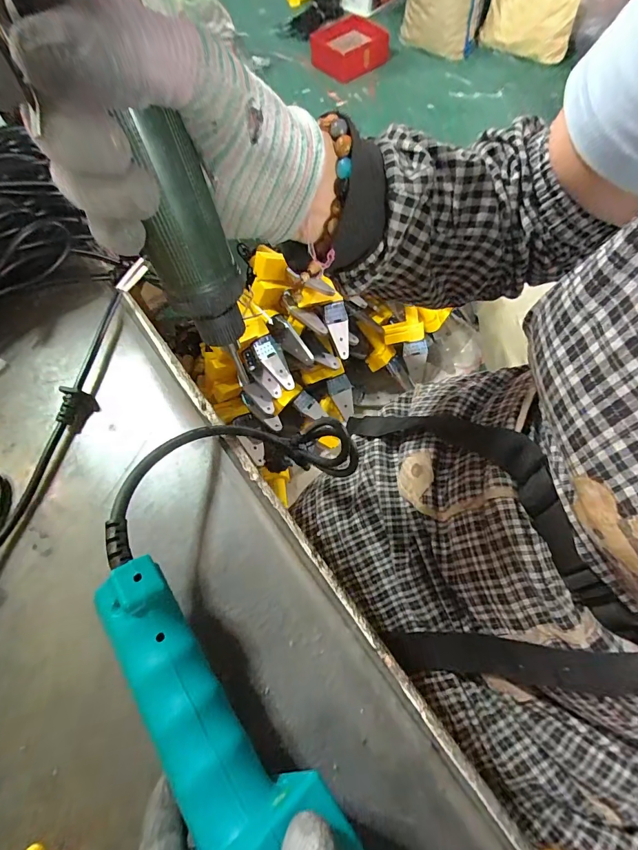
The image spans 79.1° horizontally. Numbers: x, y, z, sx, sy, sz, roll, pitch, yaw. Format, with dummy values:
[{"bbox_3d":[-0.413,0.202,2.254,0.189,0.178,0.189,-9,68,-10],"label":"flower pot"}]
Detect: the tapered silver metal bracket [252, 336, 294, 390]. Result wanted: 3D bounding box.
[{"bbox_3d":[-0.105,-0.152,0.949,0.056,0.017,0.141,-32,89,-16],"label":"tapered silver metal bracket"}]

